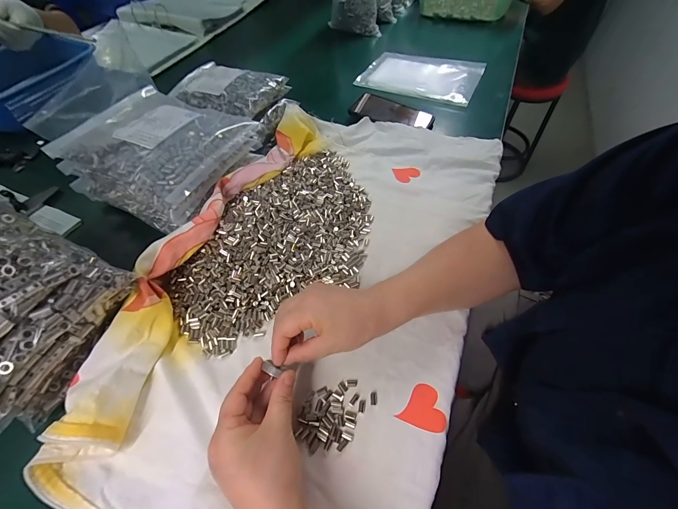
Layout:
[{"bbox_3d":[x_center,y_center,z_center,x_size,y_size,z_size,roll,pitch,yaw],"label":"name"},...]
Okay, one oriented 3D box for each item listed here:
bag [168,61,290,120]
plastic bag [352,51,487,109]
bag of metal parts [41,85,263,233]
[{"bbox_3d":[-0.202,-0.290,0.515,0.176,0.038,0.139,17,58,12],"label":"bag"},{"bbox_3d":[0.192,-0.430,0.691,0.263,0.015,0.187,22,58,16],"label":"plastic bag"},{"bbox_3d":[-0.258,-0.157,0.439,0.206,0.085,0.188,19,57,15],"label":"bag of metal parts"}]

